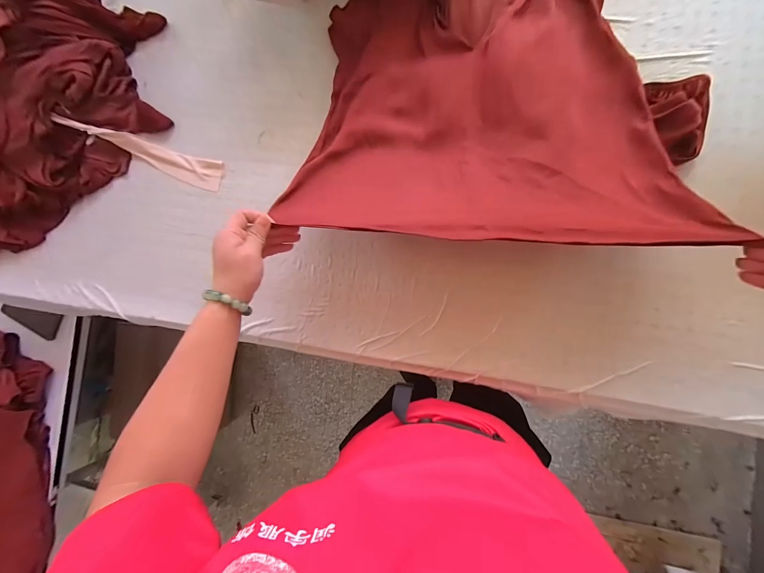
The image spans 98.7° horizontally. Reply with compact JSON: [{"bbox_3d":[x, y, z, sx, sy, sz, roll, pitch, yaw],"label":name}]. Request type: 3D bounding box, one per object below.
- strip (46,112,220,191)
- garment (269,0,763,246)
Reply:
[{"bbox_3d":[-0.452,-0.260,0.616,0.323,0.053,0.058,22,92,10],"label":"strip"},{"bbox_3d":[0.168,-0.333,0.473,0.553,0.122,0.544,7,89,10],"label":"garment"}]

